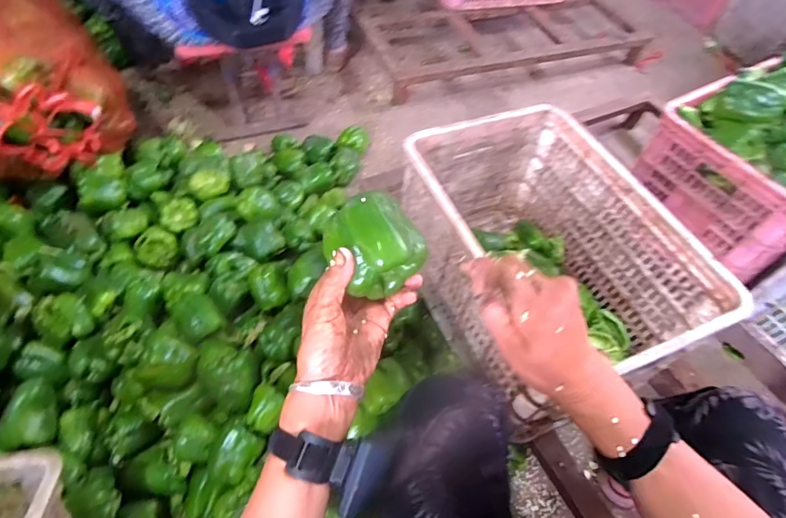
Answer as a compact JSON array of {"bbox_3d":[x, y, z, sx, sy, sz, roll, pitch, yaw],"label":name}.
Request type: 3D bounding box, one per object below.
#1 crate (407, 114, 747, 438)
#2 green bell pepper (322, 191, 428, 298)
[{"bbox_3d":[0.256,-0.006,0.812,0.343,0.249,0.502,-17,57,-14],"label":"crate"},{"bbox_3d":[-0.020,-0.012,0.414,0.080,0.067,0.077,1,55,-2],"label":"green bell pepper"}]

